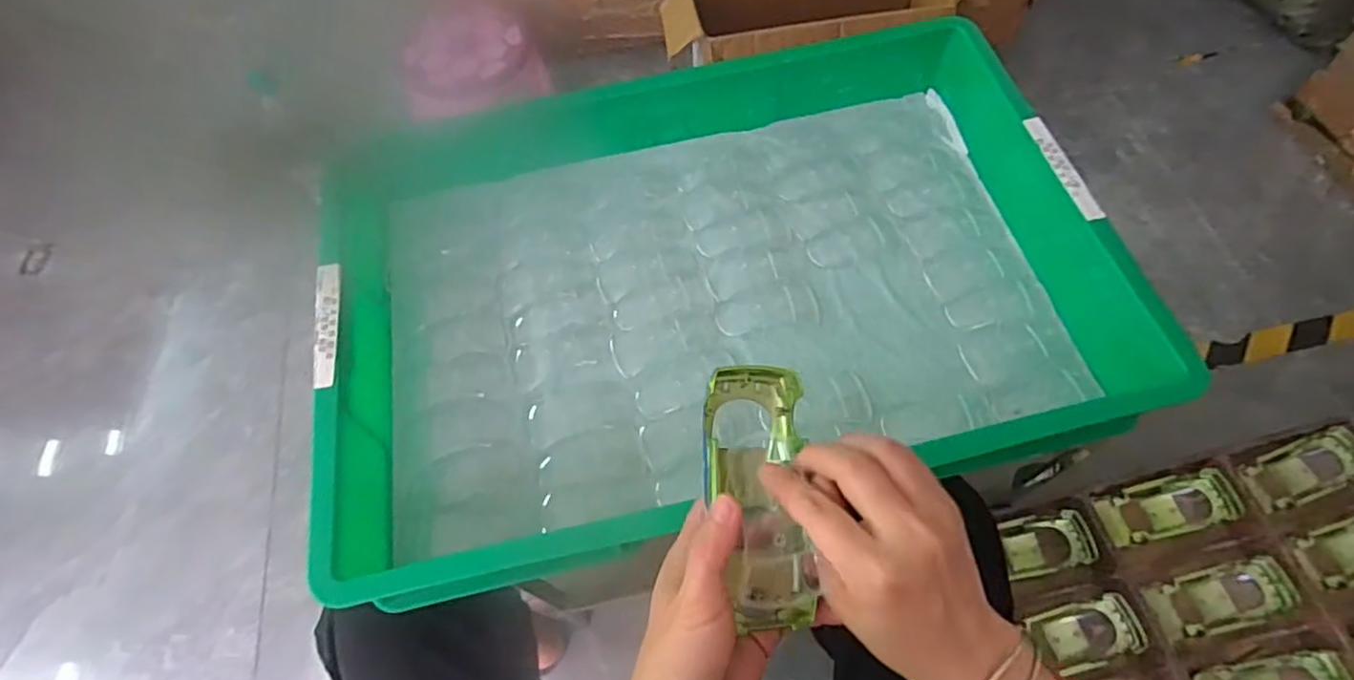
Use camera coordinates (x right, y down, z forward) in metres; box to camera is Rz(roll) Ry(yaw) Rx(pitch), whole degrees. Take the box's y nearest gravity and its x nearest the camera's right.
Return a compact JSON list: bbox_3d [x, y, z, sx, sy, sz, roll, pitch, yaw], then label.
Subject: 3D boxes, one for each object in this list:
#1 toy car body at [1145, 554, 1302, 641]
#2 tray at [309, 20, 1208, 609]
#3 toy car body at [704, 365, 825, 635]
[{"bbox_3d":[0.507,0.244,0.624,0.124,0.030,0.052,-20,65,8],"label":"toy car body"},{"bbox_3d":[0.024,-0.052,0.502,0.556,0.093,0.390,-16,65,-6],"label":"tray"},{"bbox_3d":[0.044,0.079,0.346,0.054,0.035,0.131,-5,76,-1],"label":"toy car body"}]

